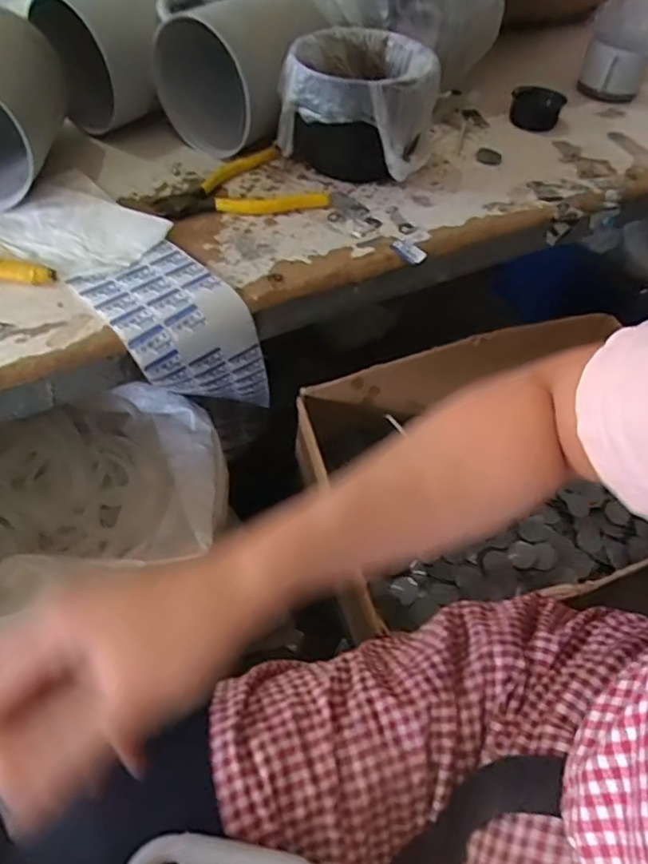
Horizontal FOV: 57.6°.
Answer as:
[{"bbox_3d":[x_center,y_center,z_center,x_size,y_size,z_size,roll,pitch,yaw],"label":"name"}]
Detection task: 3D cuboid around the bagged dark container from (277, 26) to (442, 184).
[{"bbox_3d":[0.036,-0.356,0.646,0.157,0.112,0.152,6,52,-1],"label":"bagged dark container"}]

